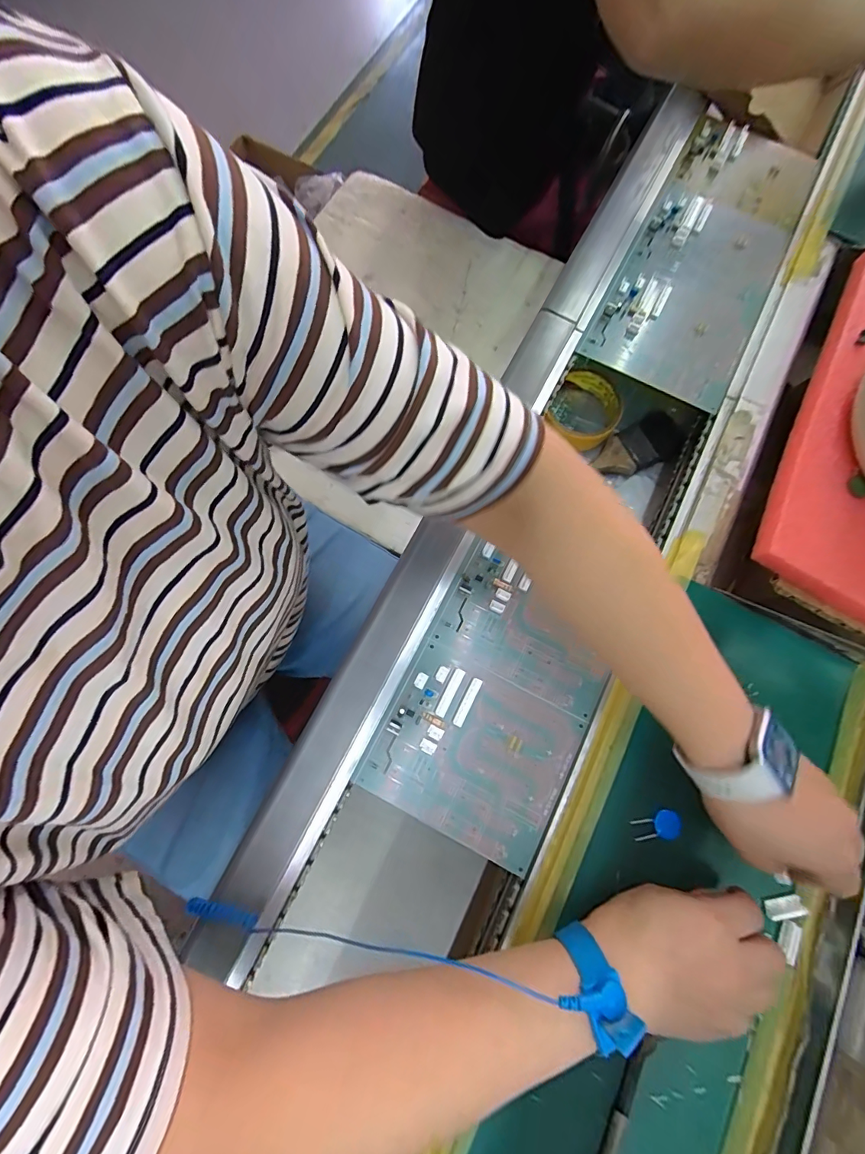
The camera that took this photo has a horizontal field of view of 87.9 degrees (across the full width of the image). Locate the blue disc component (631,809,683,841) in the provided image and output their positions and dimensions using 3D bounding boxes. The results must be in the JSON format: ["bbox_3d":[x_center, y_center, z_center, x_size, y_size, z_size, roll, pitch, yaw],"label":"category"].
[{"bbox_3d":[0.166,0.185,0.335,0.037,0.004,0.019,-3,79,-5],"label":"blue disc component"}]

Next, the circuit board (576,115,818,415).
[{"bbox_3d":[0.289,-0.345,0.465,0.141,0.014,0.356,28,78,1],"label":"circuit board"}]

